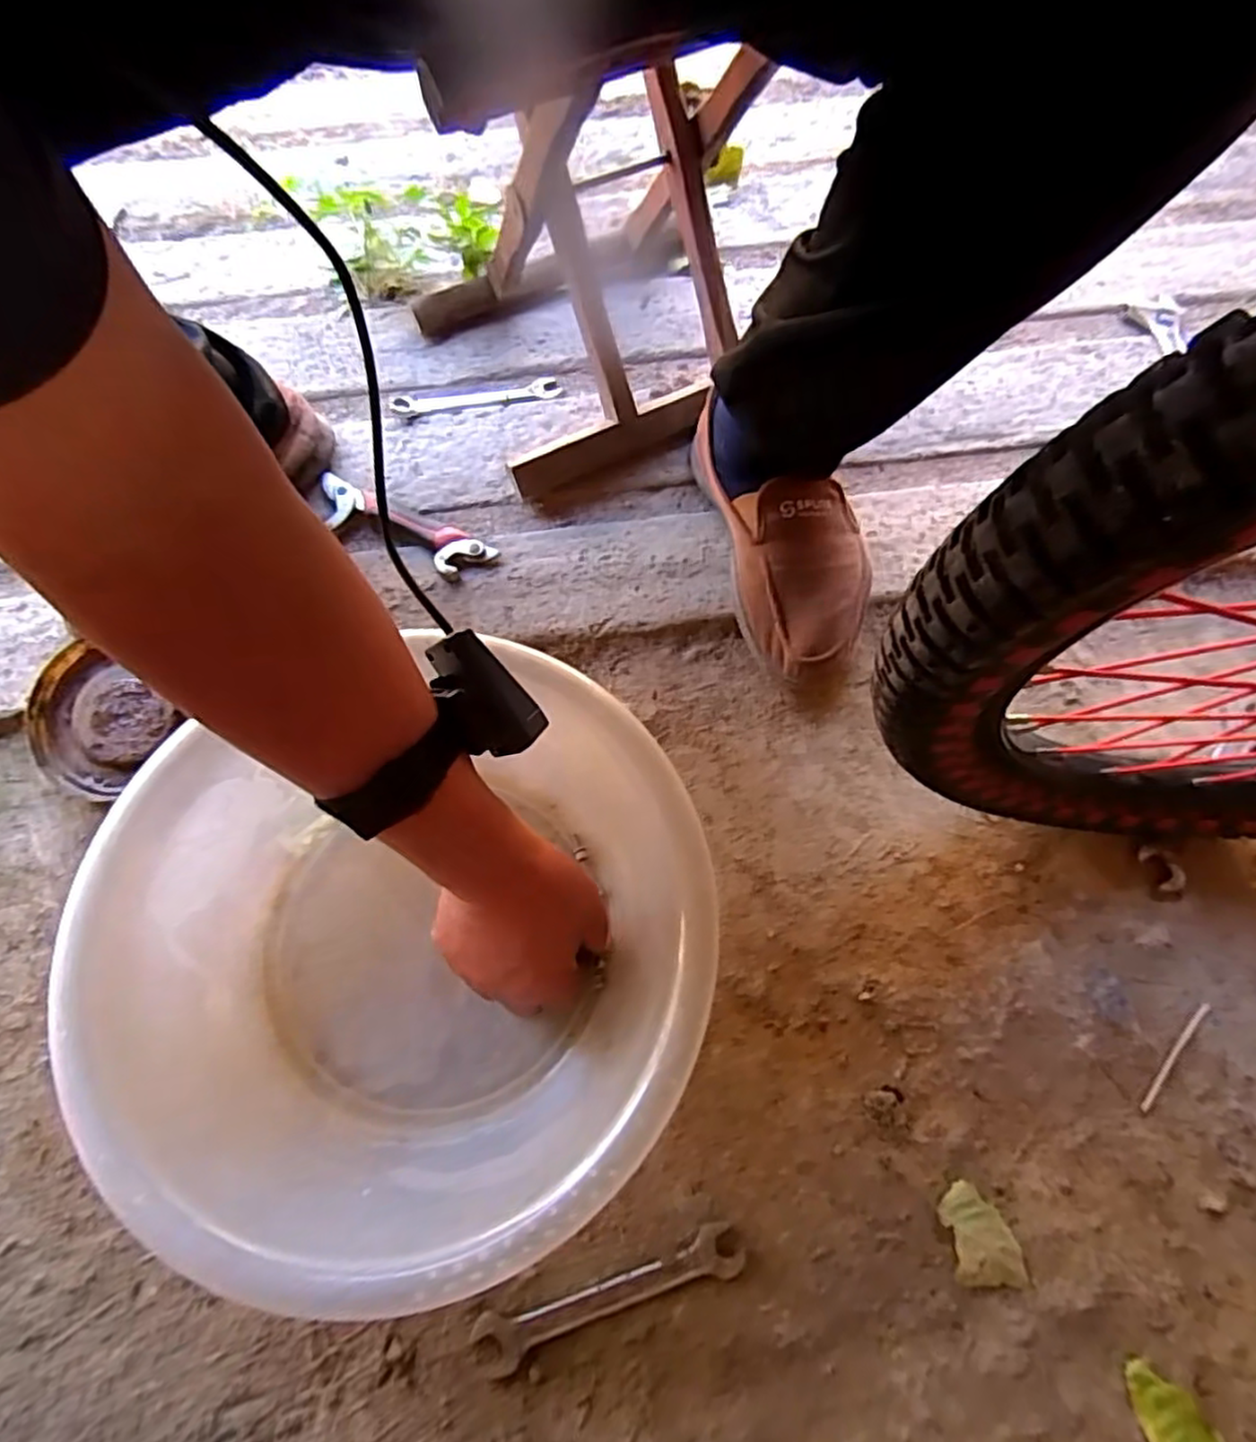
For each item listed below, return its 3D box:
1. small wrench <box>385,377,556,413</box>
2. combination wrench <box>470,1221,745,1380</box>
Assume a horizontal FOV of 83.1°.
[{"bbox_3d":[-0.142,-0.300,0.656,0.151,0.011,0.025,-9,68,-3],"label":"small wrench"},{"bbox_3d":[-0.011,0.327,0.401,0.154,0.011,0.028,-18,69,-7],"label":"combination wrench"}]

